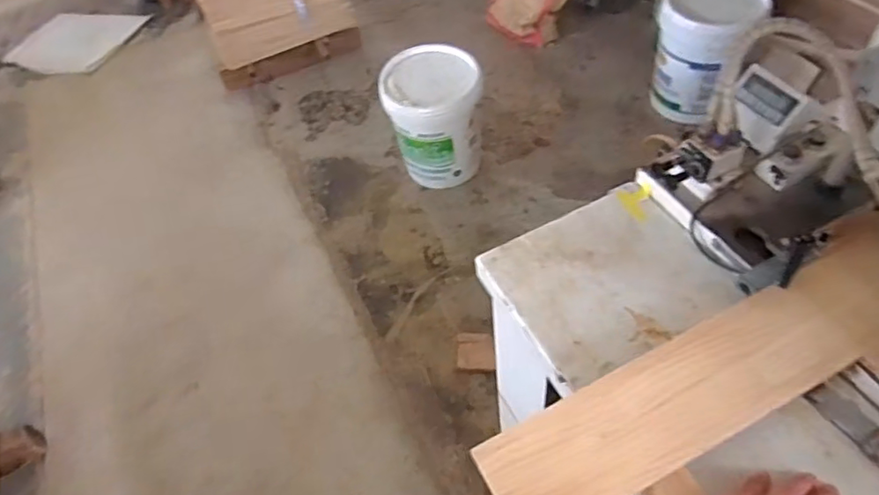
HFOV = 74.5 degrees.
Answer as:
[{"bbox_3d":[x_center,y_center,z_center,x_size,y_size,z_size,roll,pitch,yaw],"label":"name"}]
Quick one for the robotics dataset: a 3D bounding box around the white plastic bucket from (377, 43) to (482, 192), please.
[{"bbox_3d":[-0.018,-0.421,1.855,0.298,0.370,0.306,-12,52,-1],"label":"white plastic bucket"}]

